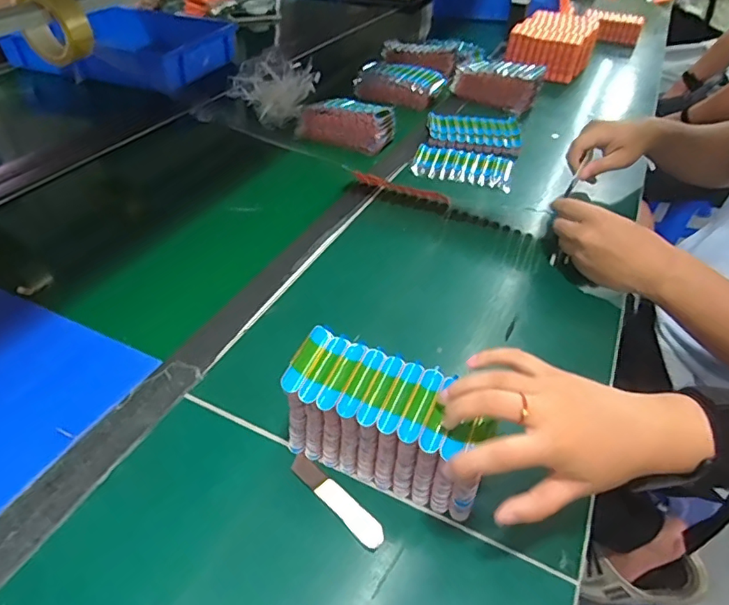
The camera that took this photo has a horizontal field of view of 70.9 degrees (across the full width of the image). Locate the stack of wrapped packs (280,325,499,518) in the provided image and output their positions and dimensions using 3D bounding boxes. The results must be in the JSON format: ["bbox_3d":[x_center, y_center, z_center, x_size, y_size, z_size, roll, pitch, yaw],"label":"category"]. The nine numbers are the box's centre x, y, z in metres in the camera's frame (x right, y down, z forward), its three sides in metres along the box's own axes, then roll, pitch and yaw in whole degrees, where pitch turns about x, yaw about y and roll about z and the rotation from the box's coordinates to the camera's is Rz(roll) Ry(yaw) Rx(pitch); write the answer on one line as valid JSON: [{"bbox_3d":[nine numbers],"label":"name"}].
[{"bbox_3d":[0.018,0.091,0.394,0.155,0.084,0.063,16,44,16],"label":"stack of wrapped packs"}]

